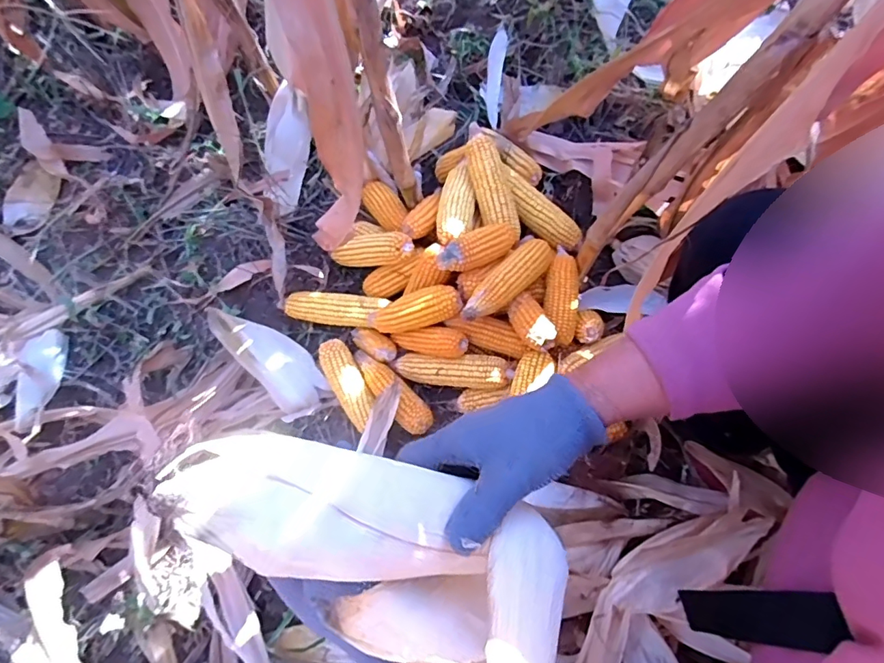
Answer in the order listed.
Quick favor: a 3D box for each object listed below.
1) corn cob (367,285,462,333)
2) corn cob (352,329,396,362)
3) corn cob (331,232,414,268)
[{"bbox_3d":[-0.042,-0.029,0.731,0.147,0.038,0.053,-16,72,17],"label":"corn cob"},{"bbox_3d":[-0.108,0.018,0.783,0.082,0.030,0.035,33,77,11],"label":"corn cob"},{"bbox_3d":[-0.117,-0.124,0.785,0.150,0.043,0.040,-4,71,31],"label":"corn cob"}]

